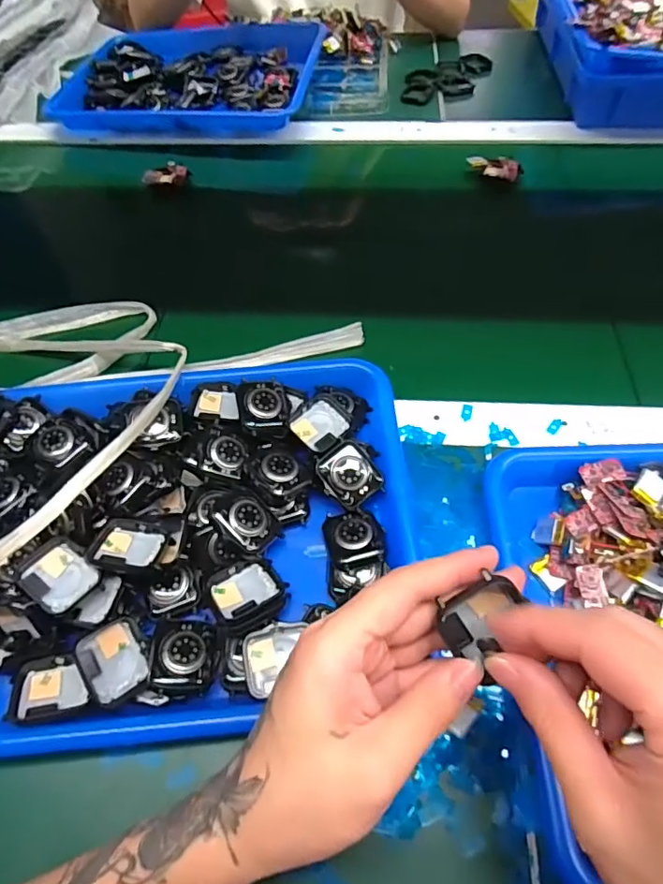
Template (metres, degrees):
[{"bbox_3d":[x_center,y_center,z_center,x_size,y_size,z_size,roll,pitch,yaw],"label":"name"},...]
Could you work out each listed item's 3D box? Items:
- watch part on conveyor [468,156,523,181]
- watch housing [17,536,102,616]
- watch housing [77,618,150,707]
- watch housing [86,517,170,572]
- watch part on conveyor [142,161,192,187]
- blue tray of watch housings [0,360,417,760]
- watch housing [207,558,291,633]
[{"bbox_3d":[0.187,-0.313,0.602,0.060,0.019,0.020,21,61,15],"label":"watch part on conveyor"},{"bbox_3d":[-0.165,0.082,0.320,0.041,0.012,0.034,32,64,20],"label":"watch housing"},{"bbox_3d":[-0.126,0.126,0.306,0.034,0.008,0.041,-19,85,-42],"label":"watch housing"},{"bbox_3d":[-0.126,0.065,0.332,0.042,0.013,0.033,8,59,7],"label":"watch housing"},{"bbox_3d":[-0.191,-0.309,0.612,0.054,0.022,0.017,-15,59,-7],"label":"watch part on conveyor"},{"bbox_3d":[-0.112,0.052,0.340,0.318,0.053,0.246,-3,58,0],"label":"blue tray of watch housings"},{"bbox_3d":[-0.052,0.094,0.327,0.043,0.011,0.042,-30,62,-16],"label":"watch housing"}]

